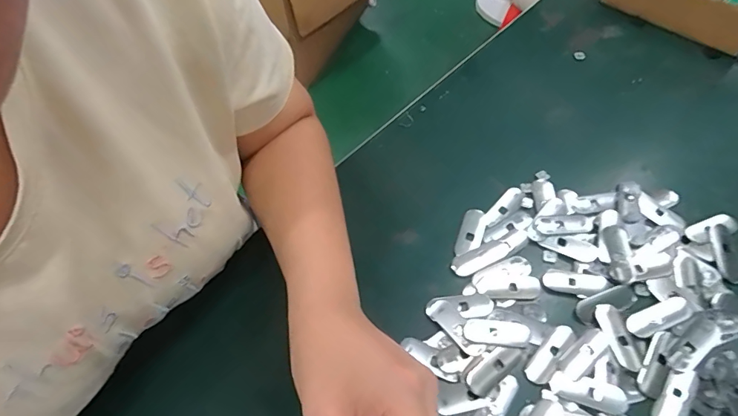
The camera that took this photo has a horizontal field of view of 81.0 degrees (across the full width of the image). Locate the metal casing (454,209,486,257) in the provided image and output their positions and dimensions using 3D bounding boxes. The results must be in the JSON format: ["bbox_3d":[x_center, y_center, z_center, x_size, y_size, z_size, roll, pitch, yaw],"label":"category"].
[{"bbox_3d":[0.091,0.022,0.384,0.021,0.007,0.051,15,61,12],"label":"metal casing"}]

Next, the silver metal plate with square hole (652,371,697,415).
[{"bbox_3d":[0.218,0.136,0.306,0.020,0.004,0.048,32,66,20],"label":"silver metal plate with square hole"}]

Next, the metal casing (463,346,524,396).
[{"bbox_3d":[0.093,0.119,0.322,0.049,0.005,0.019,-37,64,-18],"label":"metal casing"}]

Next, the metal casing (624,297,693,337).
[{"bbox_3d":[0.223,0.083,0.332,0.053,0.004,0.018,-20,60,-8],"label":"metal casing"}]

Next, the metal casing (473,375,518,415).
[{"bbox_3d":[0.091,0.143,0.310,0.017,0.004,0.049,38,68,22],"label":"metal casing"}]

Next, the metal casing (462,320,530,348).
[{"bbox_3d":[0.099,0.097,0.333,0.050,0.005,0.018,1,59,3],"label":"metal casing"}]

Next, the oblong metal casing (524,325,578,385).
[{"bbox_3d":[0.138,0.110,0.326,0.017,0.004,0.051,38,68,22],"label":"oblong metal casing"}]

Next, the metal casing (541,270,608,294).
[{"bbox_3d":[0.168,0.060,0.354,0.049,0.004,0.018,9,60,8],"label":"metal casing"}]

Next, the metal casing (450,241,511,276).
[{"bbox_3d":[0.095,0.042,0.368,0.052,0.005,0.018,-23,61,-10],"label":"metal casing"}]

